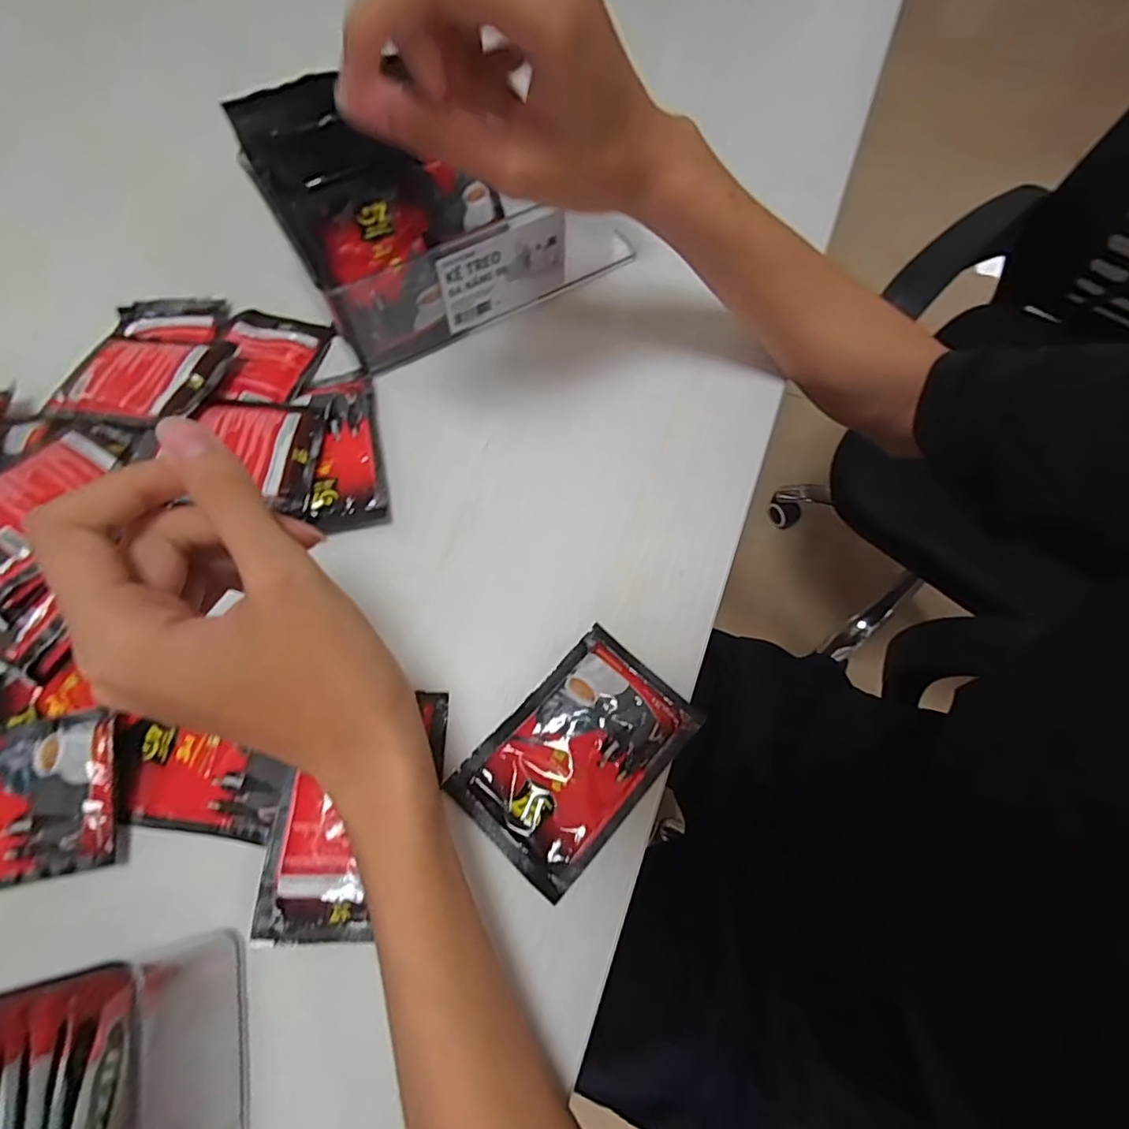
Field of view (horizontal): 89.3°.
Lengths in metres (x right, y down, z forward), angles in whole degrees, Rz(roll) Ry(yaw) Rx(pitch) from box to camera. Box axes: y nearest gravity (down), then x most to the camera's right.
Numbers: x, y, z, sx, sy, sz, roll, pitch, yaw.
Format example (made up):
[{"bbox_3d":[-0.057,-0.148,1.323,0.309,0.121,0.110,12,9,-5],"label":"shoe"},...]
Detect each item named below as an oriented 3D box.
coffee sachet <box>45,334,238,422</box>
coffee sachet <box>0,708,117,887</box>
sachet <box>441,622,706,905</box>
[{"bbox_3d":[-0.240,-0.108,0.326,0.093,0.012,0.063,12,68,5],"label":"coffee sachet"},{"bbox_3d":[-0.245,0.103,0.247,0.096,0.013,0.064,-9,68,-4],"label":"coffee sachet"},{"bbox_3d":[0.006,0.085,0.261,0.067,0.009,0.102,41,73,15],"label":"sachet"}]

